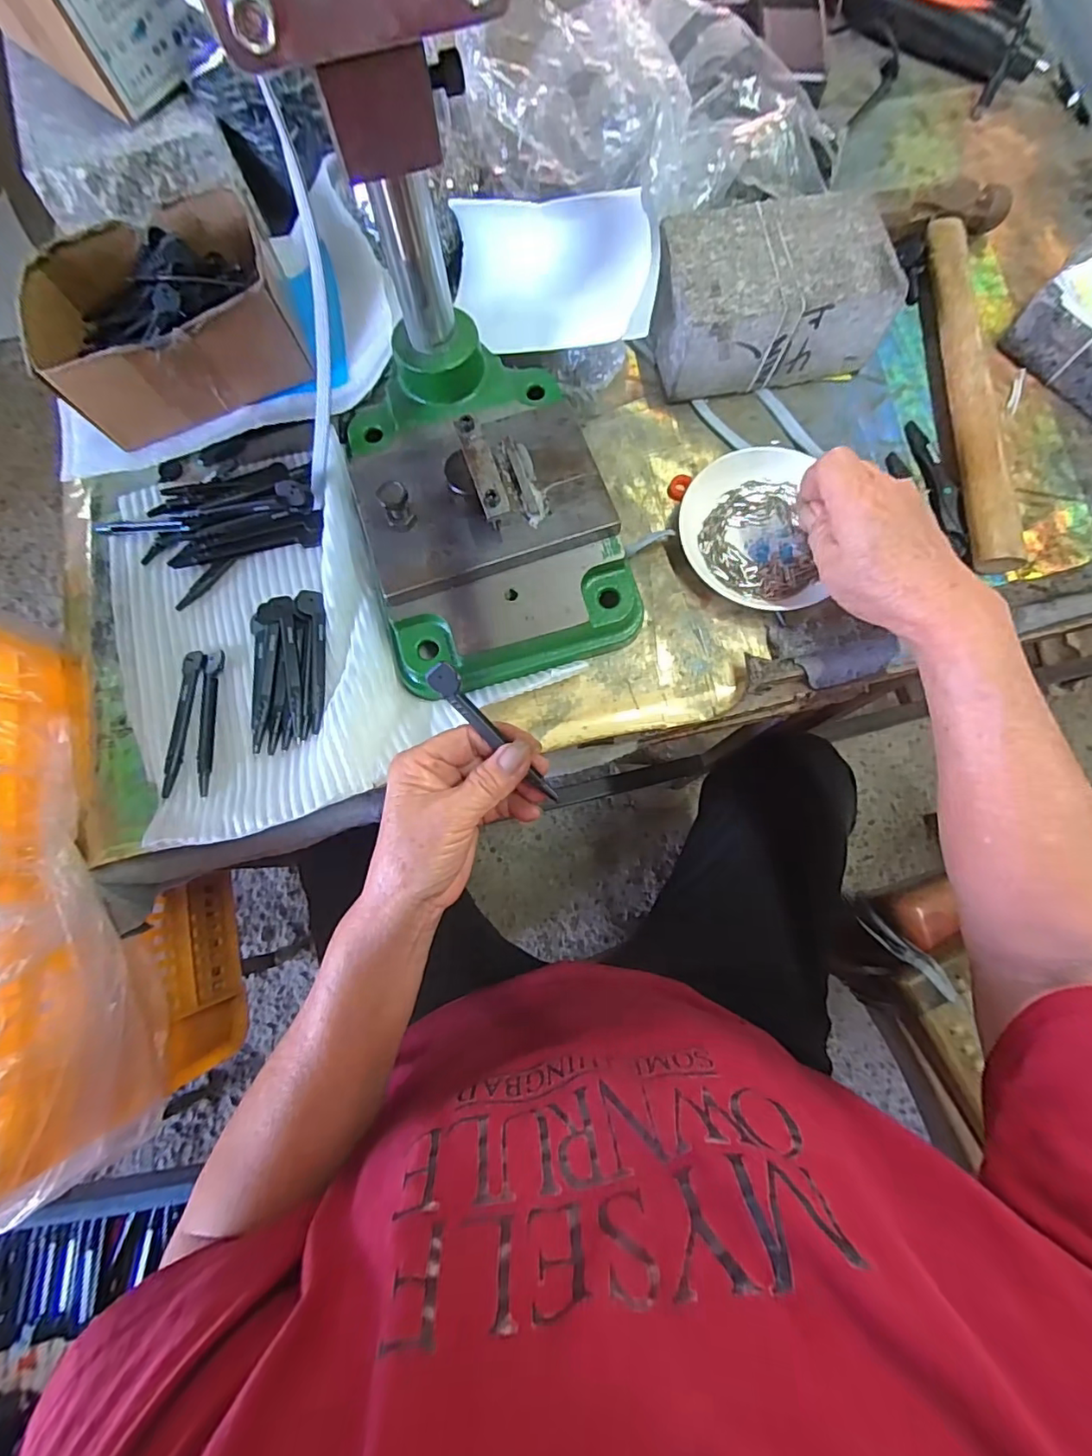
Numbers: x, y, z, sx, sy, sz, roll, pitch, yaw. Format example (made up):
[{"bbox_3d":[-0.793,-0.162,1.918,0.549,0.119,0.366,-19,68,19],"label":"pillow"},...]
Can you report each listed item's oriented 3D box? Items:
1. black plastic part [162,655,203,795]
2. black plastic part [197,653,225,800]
[{"bbox_3d":[-0.239,-0.005,0.355,0.014,0.004,0.096,1,76,2],"label":"black plastic part"},{"bbox_3d":[-0.223,-0.005,0.358,0.012,0.008,0.097,-4,76,0],"label":"black plastic part"}]

